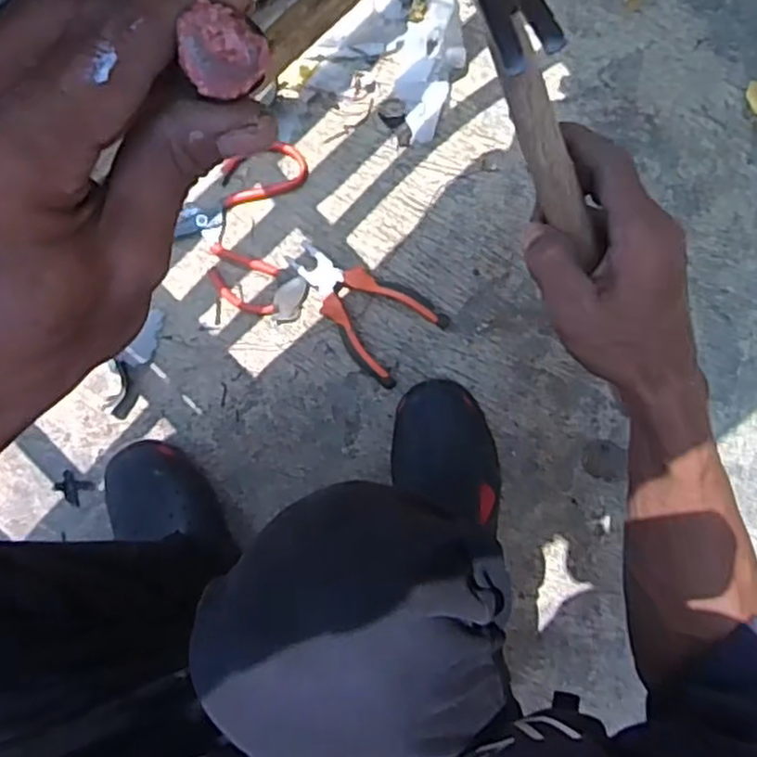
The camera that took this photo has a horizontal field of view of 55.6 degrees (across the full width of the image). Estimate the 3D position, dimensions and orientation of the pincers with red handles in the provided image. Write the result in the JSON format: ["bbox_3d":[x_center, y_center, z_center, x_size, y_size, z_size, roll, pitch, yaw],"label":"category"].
[{"bbox_3d":[-0.018,-0.071,0.676,0.149,0.024,0.088,41,95,-9],"label":"pincers with red handles"}]

